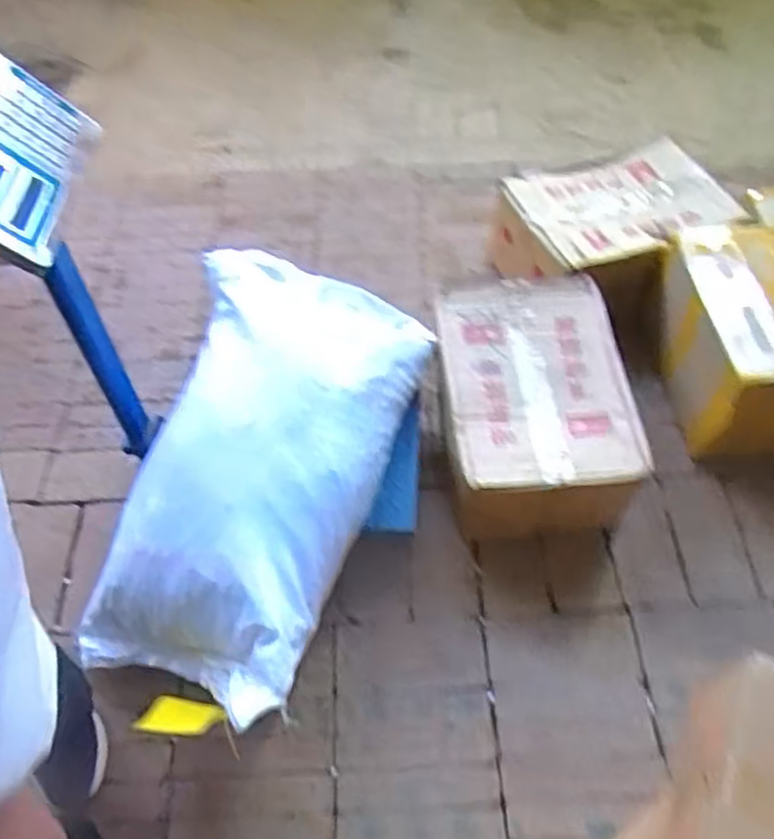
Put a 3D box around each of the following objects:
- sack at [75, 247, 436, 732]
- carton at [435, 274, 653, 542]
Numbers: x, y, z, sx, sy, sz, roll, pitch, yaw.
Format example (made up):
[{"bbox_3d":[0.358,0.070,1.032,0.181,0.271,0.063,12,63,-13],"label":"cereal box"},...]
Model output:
[{"bbox_3d":[-0.196,0.054,1.072,0.364,0.202,0.670,16,58,12],"label":"sack"},{"bbox_3d":[0.240,-0.016,1.210,0.301,0.180,0.423,-5,56,-2],"label":"carton"}]

